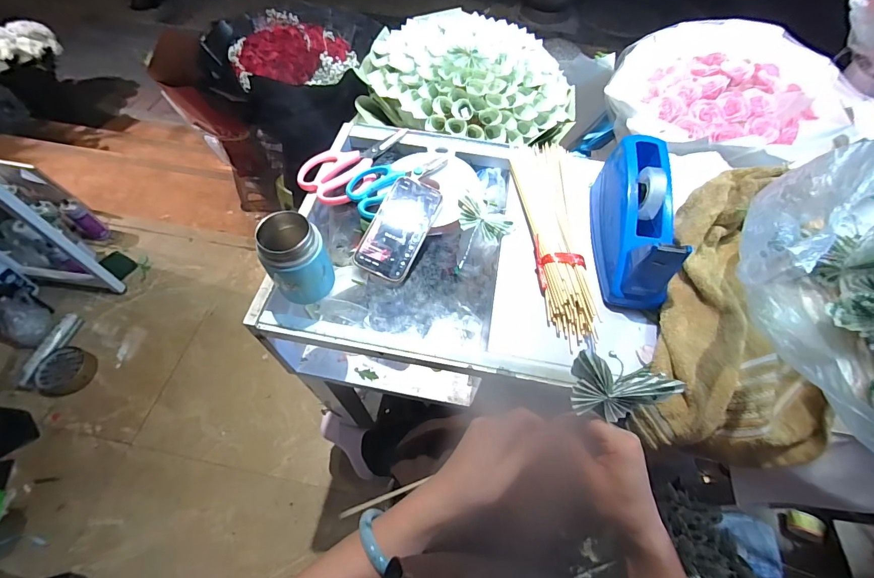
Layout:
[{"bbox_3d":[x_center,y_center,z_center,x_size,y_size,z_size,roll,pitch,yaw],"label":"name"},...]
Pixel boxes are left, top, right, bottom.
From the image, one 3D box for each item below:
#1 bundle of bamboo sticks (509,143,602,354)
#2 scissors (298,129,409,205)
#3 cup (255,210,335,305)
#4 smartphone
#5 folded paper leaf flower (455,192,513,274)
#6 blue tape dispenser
[{"bbox_3d":[0.166,-0.093,0.543,0.083,0.028,0.354,1,59,-1],"label":"bundle of bamboo sticks"},{"bbox_3d":[-0.126,-0.208,0.614,0.103,0.013,0.198,39,65,19],"label":"scissors"},{"bbox_3d":[-0.166,-0.032,0.451,0.060,0.107,0.060,1,59,-1],"label":"cup"},{"bbox_3d":[-0.051,-0.083,0.516,0.074,0.007,0.148,22,72,5],"label":"smartphone"},{"bbox_3d":[0.055,-0.073,0.532,0.079,0.031,0.108,19,60,9],"label":"folded paper leaf flower"},{"bbox_3d":[0.261,-0.093,0.502,0.071,0.105,0.215,9,59,4],"label":"blue tape dispenser"}]

